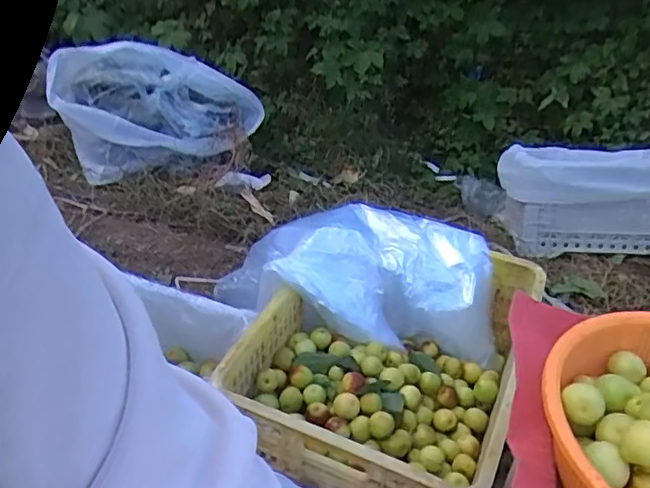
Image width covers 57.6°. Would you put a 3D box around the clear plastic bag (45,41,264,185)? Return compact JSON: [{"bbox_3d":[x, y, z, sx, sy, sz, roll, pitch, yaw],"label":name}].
[{"bbox_3d":[-0.434,-0.373,1.614,0.511,0.244,0.289,-7,36,-14],"label":"clear plastic bag"}]

